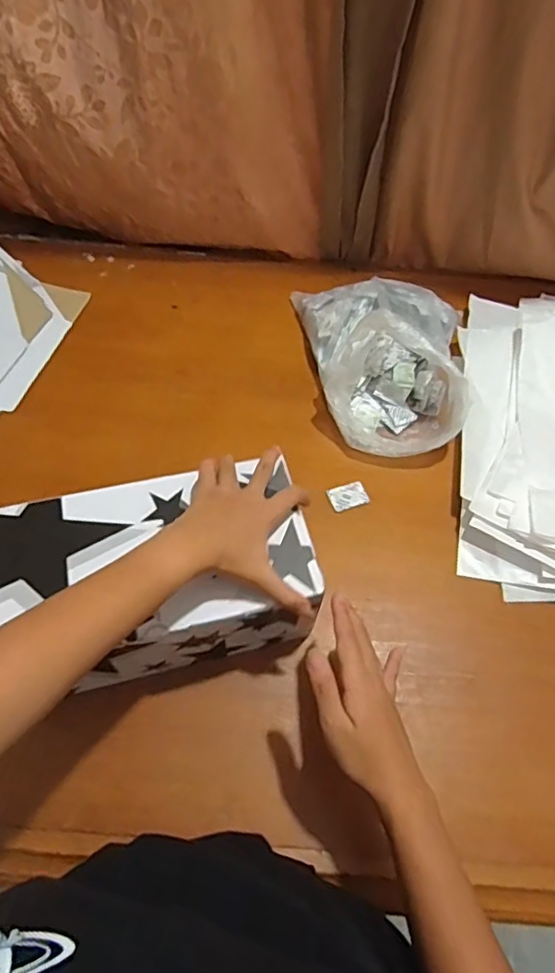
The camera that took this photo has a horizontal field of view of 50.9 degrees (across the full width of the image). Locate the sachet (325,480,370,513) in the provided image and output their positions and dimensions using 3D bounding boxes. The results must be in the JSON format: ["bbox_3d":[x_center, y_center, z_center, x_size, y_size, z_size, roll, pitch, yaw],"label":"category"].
[{"bbox_3d":[0.079,0.011,0.654,0.041,0.005,0.031,-15,59,-13],"label":"sachet"}]

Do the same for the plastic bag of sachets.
[{"bbox_3d":[0.141,-0.173,0.711,0.193,0.103,0.272,-5,59,-7],"label":"plastic bag of sachets"}]

